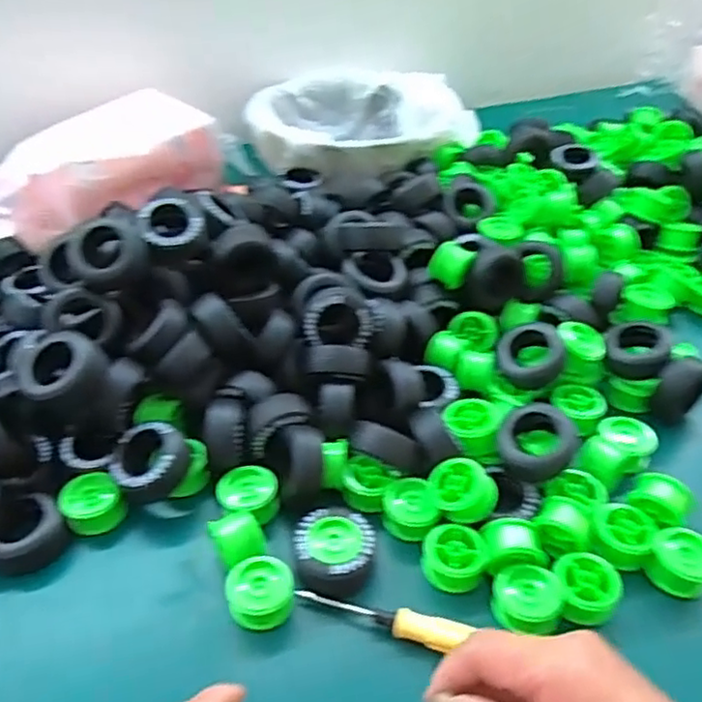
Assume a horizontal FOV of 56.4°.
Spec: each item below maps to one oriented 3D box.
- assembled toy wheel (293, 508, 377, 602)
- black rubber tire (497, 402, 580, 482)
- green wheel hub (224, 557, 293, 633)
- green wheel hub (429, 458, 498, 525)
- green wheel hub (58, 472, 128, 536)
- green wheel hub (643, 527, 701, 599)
[{"bbox_3d":[-0.009,0.120,0.390,0.046,0.031,0.043,-1,42,1],"label":"assembled toy wheel"},{"bbox_3d":[0.116,0.058,0.411,0.047,0.019,0.046,-11,71,21],"label":"black rubber tire"},{"bbox_3d":[-0.051,0.136,0.368,0.035,0.025,0.031,-4,42,-3],"label":"green wheel hub"},{"bbox_3d":[0.067,0.085,0.397,0.033,0.021,0.032,-38,44,5],"label":"green wheel hub"},{"bbox_3d":[-0.161,0.095,0.411,0.034,0.017,0.039,-25,47,-24],"label":"green wheel hub"},{"bbox_3d":[0.193,0.122,0.379,0.034,0.026,0.032,-1,42,1],"label":"green wheel hub"}]

